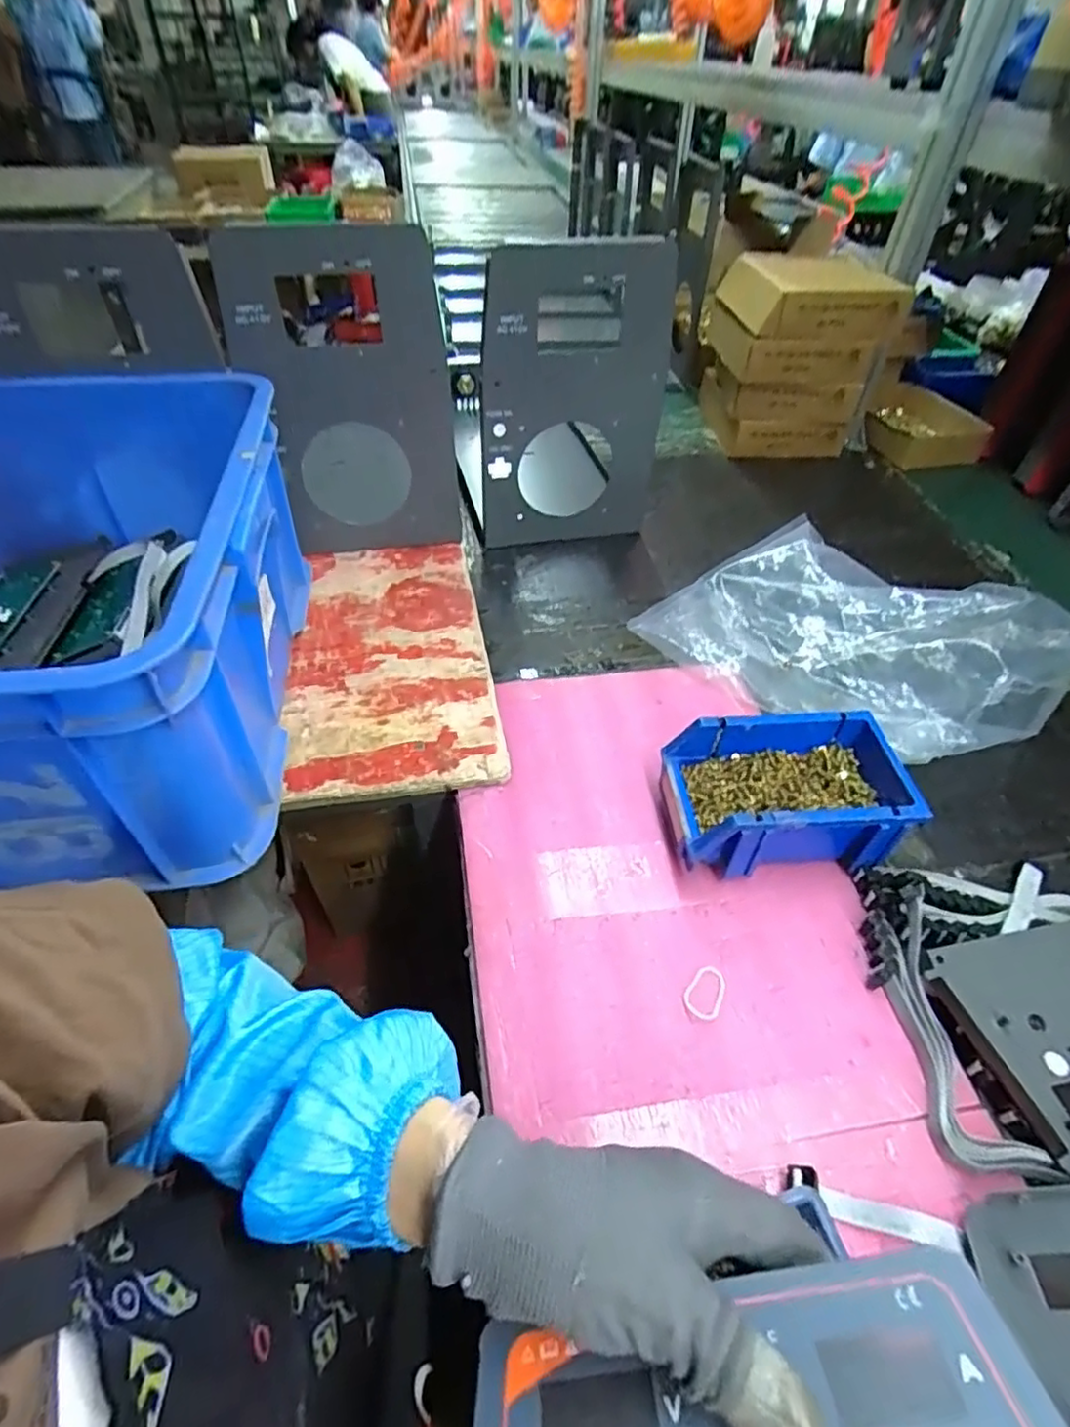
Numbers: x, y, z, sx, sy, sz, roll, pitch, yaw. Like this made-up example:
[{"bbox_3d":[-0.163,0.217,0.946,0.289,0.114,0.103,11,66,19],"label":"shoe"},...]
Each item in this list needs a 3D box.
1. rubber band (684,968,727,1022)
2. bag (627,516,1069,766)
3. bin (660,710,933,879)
[{"bbox_3d":[0.110,0.179,0.416,0.023,0.004,0.035,20,49,17],"label":"rubber band"},{"bbox_3d":[0.321,-0.081,0.626,0.276,0.079,0.358,-35,56,-29],"label":"bag"},{"bbox_3d":[0.184,0.061,0.481,0.166,0.073,0.102,-2,47,-3],"label":"bin"}]

